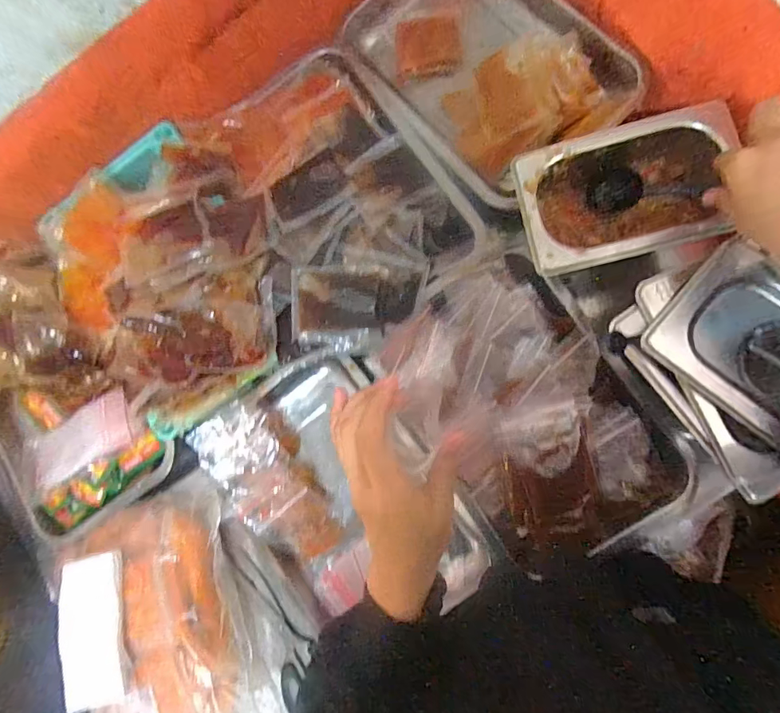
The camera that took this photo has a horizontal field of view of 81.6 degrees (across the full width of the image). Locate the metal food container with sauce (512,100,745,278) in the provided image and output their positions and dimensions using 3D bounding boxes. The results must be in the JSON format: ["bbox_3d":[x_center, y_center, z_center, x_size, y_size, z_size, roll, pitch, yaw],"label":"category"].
[{"bbox_3d":[0.204,-0.140,0.398,0.177,0.071,0.115,-13,85,4],"label":"metal food container with sauce"}]

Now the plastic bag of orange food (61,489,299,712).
[{"bbox_3d":[-0.231,0.330,0.476,0.184,0.081,0.342,-22,82,7],"label":"plastic bag of orange food"}]

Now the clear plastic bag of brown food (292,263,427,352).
[{"bbox_3d":[-0.031,-0.047,0.446,0.128,0.022,0.080,-1,85,9],"label":"clear plastic bag of brown food"}]

